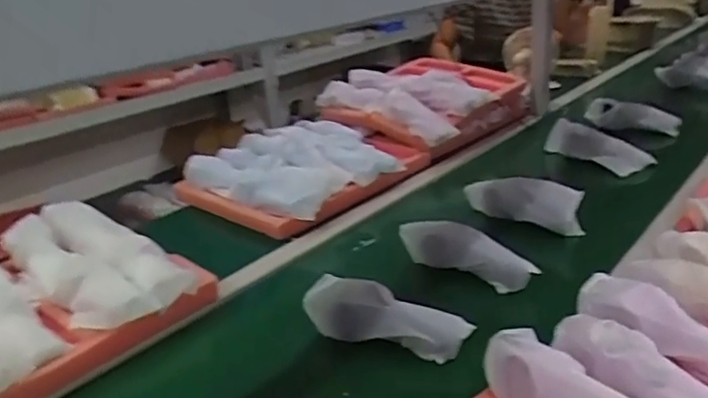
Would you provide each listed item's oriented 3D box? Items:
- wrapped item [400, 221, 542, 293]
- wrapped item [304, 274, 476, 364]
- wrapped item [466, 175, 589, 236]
[{"bbox_3d":[0.154,0.076,0.798,0.068,0.048,0.187,-20,27,-30],"label":"wrapped item"},{"bbox_3d":[0.027,0.140,0.681,0.203,0.053,0.063,7,26,29],"label":"wrapped item"},{"bbox_3d":[0.262,0.002,0.914,0.053,0.072,0.189,-25,29,-37],"label":"wrapped item"}]

